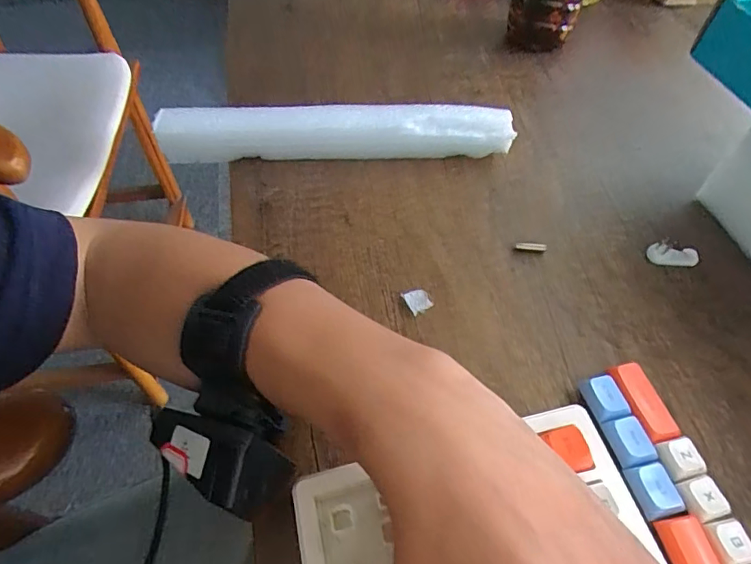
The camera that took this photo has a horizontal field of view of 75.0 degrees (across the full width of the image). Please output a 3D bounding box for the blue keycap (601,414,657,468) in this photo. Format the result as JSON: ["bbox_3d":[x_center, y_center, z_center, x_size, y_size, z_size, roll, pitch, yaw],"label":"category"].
[{"bbox_3d":[0.121,0.076,0.234,0.019,0.004,0.022,-11,54,-10],"label":"blue keycap"}]

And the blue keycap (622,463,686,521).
[{"bbox_3d":[0.127,0.094,0.222,0.020,0.004,0.022,-7,53,-7],"label":"blue keycap"}]

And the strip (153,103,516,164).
[{"bbox_3d":[-0.028,-0.111,0.365,0.251,0.034,0.025,-1,53,-3],"label":"strip"}]

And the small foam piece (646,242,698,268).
[{"bbox_3d":[0.190,-0.017,0.312,0.030,0.009,0.010,13,53,8],"label":"small foam piece"}]

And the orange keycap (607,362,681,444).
[{"bbox_3d":[0.136,0.062,0.250,0.020,0.012,0.040,-15,55,-13],"label":"orange keycap"}]

